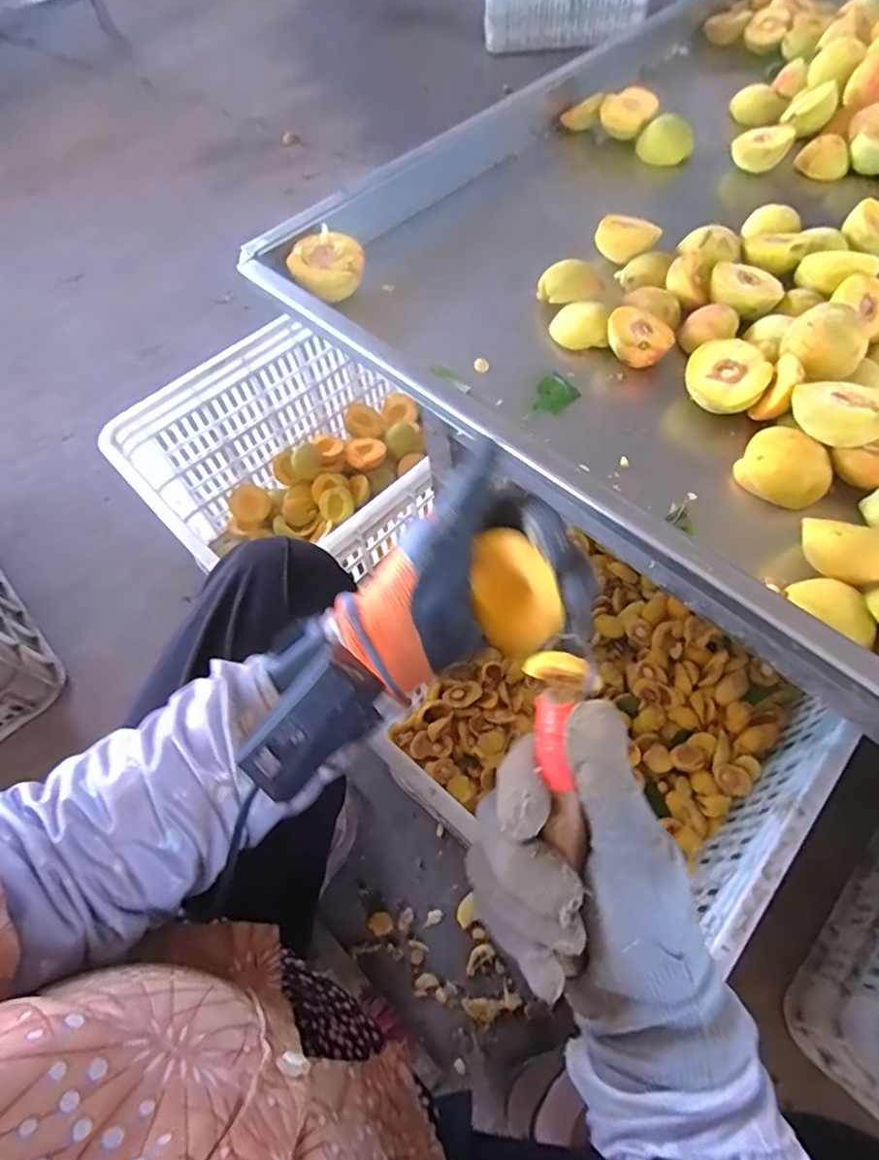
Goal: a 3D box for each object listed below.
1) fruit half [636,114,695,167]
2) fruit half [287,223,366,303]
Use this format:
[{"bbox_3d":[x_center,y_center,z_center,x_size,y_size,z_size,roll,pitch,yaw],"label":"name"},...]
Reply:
[{"bbox_3d":[0.277,-0.535,0.674,0.063,0.038,0.042,17,64,12],"label":"fruit half"},{"bbox_3d":[-0.115,-0.319,0.572,0.077,0.049,0.058,-36,65,-15],"label":"fruit half"}]

